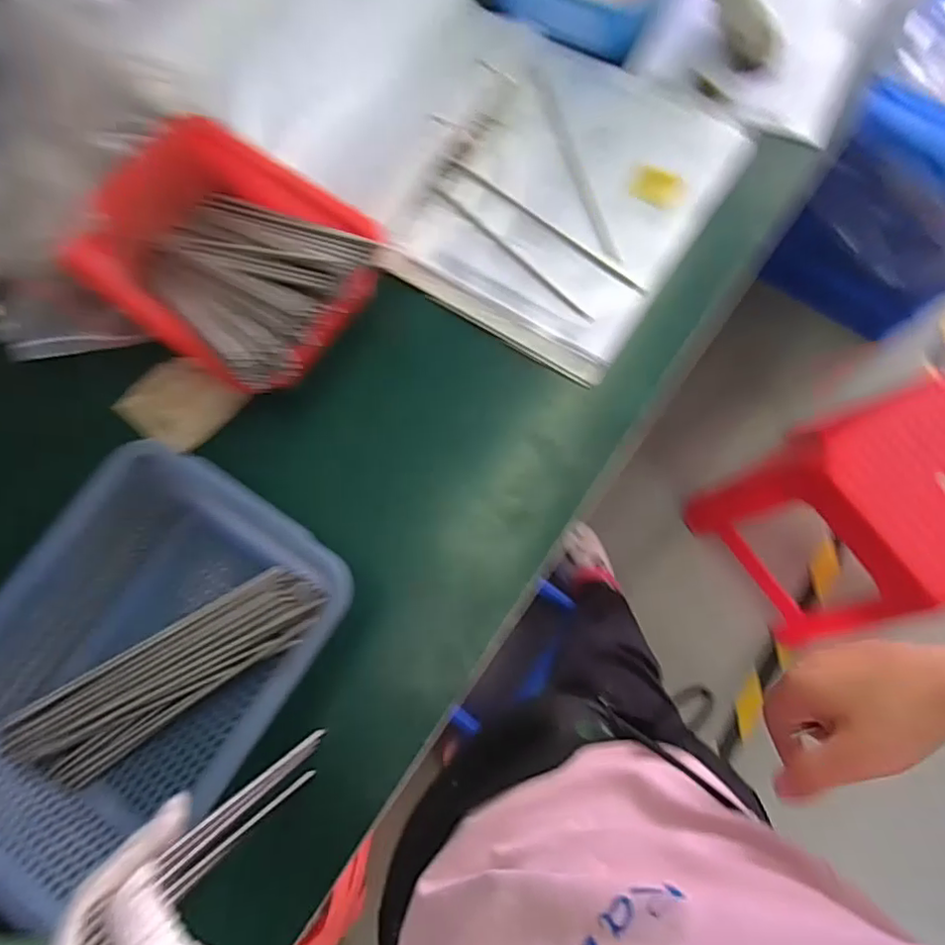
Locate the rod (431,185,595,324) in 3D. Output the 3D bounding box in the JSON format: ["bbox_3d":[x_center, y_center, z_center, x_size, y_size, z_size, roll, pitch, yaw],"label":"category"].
[{"bbox_3d":[0.039,-0.222,0.600,0.009,0.006,0.218,-44,79,-9],"label":"rod"}]

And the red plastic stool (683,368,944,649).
[{"bbox_3d":[0.637,0.077,1.012,0.290,0.417,0.315,-34,77,-6],"label":"red plastic stool"}]

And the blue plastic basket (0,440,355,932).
[{"bbox_3d":[-0.260,0.152,0.483,0.225,0.101,0.307,34,79,10],"label":"blue plastic basket"}]

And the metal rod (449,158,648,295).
[{"bbox_3d":[0.075,-0.251,0.603,0.244,0.009,0.011,39,80,10],"label":"metal rod"}]

